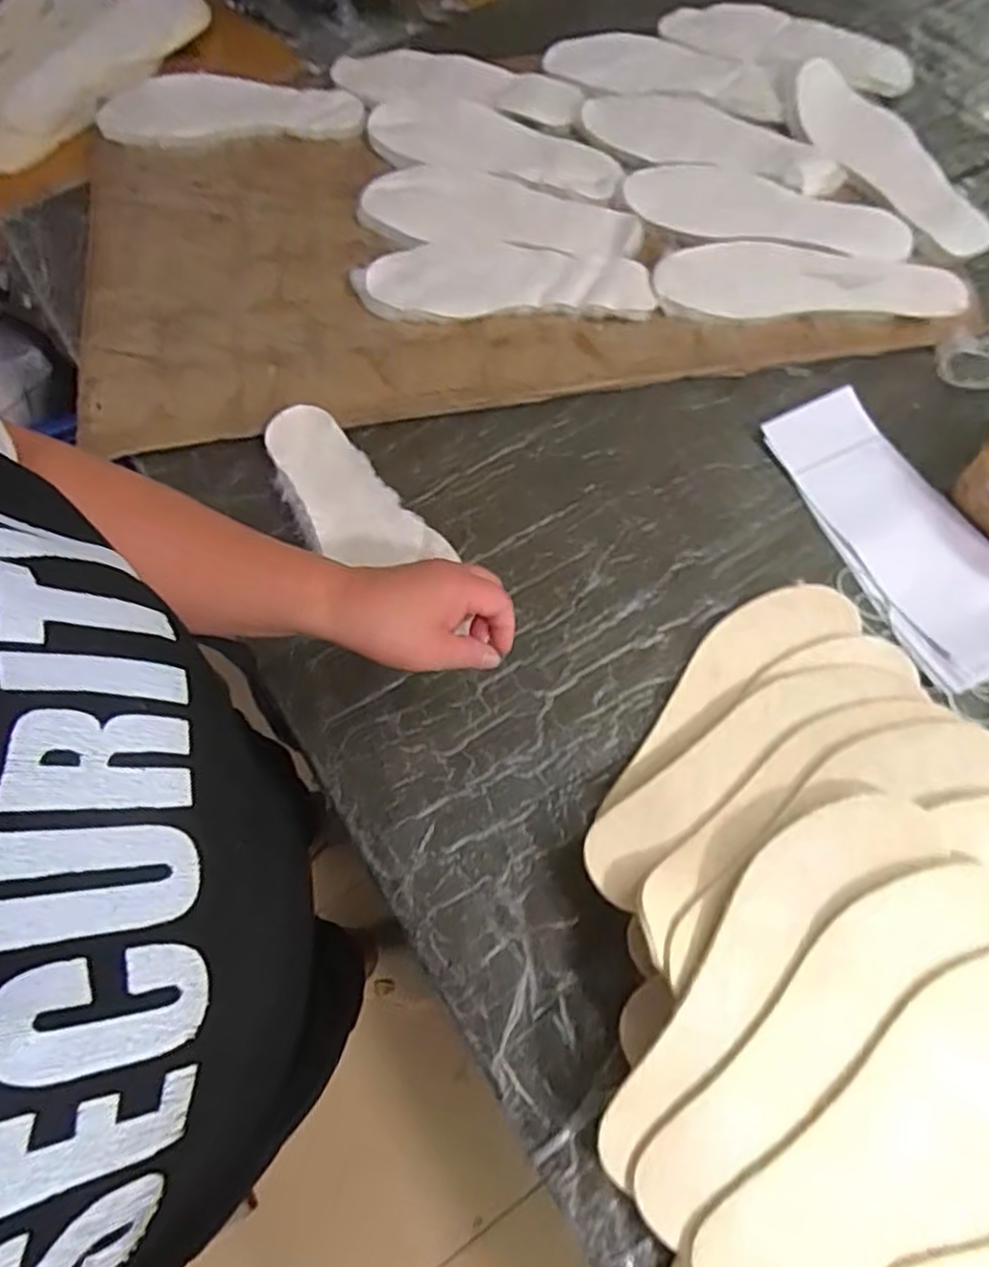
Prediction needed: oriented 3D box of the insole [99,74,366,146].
[{"bbox_3d":[-0.278,-0.556,0.804,0.271,0.014,0.083,-4,77,-3],"label":"insole"}]

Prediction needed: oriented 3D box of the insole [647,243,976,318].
[{"bbox_3d":[0.289,-0.328,0.706,0.271,0.015,0.081,4,64,5],"label":"insole"}]

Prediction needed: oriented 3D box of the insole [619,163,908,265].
[{"bbox_3d":[0.264,-0.414,0.740,0.267,0.015,0.088,11,67,8],"label":"insole"}]

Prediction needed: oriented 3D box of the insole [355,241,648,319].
[{"bbox_3d":[0.008,-0.335,0.715,0.274,0.013,0.085,0,73,1],"label":"insole"}]

